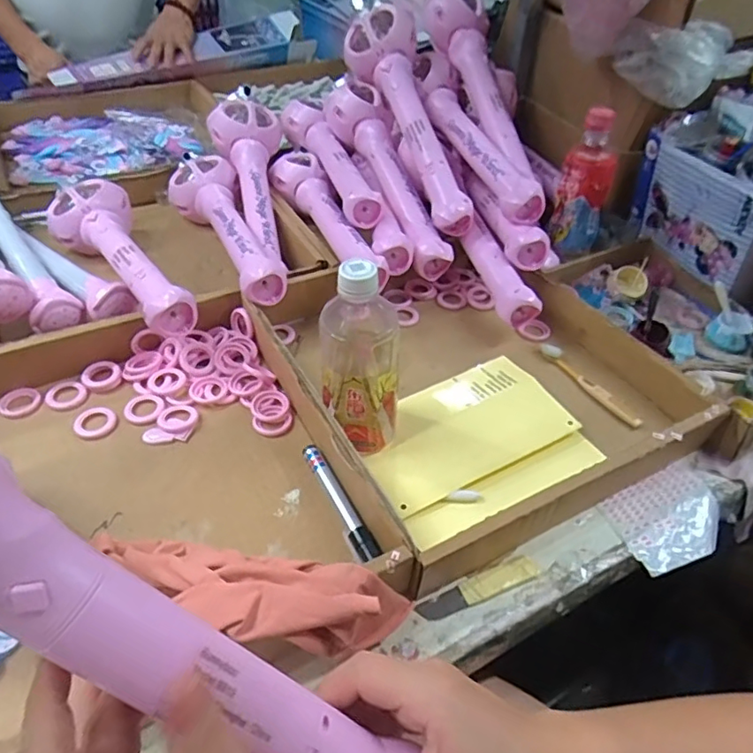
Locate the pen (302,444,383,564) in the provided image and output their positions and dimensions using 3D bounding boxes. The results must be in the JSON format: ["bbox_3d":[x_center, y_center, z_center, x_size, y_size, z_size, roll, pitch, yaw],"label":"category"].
[{"bbox_3d":[-0.033,0.107,0.481,0.016,0.020,0.125,-21,51,-22],"label":"pen"}]

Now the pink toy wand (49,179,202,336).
[{"bbox_3d":[-0.302,-0.133,0.649,0.094,0.084,0.322,-23,52,-23],"label":"pink toy wand"}]

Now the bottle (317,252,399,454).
[{"bbox_3d":[-0.015,-0.018,0.491,0.066,0.181,0.079,-1,47,-4],"label":"bottle"}]

